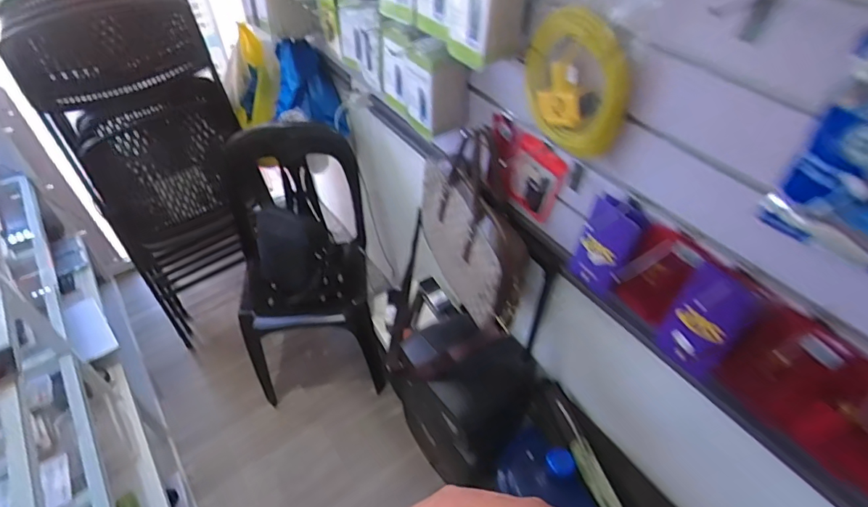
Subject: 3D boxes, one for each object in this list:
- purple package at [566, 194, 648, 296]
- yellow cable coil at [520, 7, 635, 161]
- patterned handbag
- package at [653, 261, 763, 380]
[{"bbox_3d":[0.270,-0.007,0.753,0.029,0.185,0.091,-27,53,-23],"label":"purple package"},{"bbox_3d":[0.192,-0.243,0.671,0.037,0.197,0.178,-29,54,-25],"label":"yellow cable coil"},{"bbox_3d":[0.081,-0.065,0.972,0.096,0.365,0.347,-18,50,-17],"label":"patterned handbag"},{"bbox_3d":[0.371,0.094,0.652,0.027,0.168,0.087,-29,54,-25],"label":"package"}]

